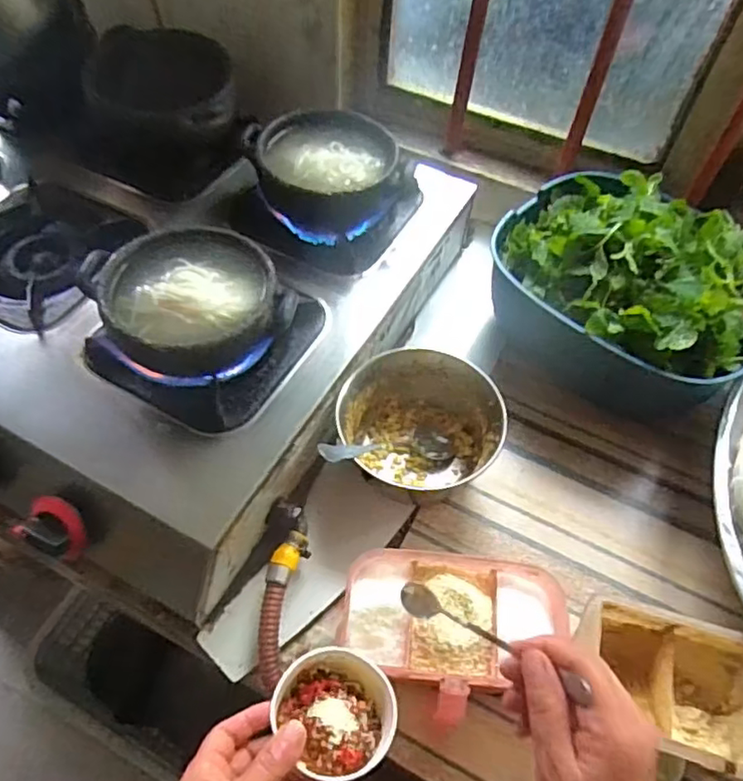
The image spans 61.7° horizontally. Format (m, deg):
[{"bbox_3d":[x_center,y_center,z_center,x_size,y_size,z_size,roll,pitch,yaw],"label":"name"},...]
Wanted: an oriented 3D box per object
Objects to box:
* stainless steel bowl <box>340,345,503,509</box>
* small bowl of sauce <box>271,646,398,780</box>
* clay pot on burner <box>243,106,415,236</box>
[{"bbox_3d":[0.044,0.038,0.626,0.151,0.081,0.140,-21,60,-17],"label":"stainless steel bowl"},{"bbox_3d":[-0.025,0.228,0.440,0.080,0.033,0.080,2,56,-2],"label":"small bowl of sauce"},{"bbox_3d":[-0.052,-0.247,0.696,0.156,0.080,0.161,2,56,-2],"label":"clay pot on burner"}]

